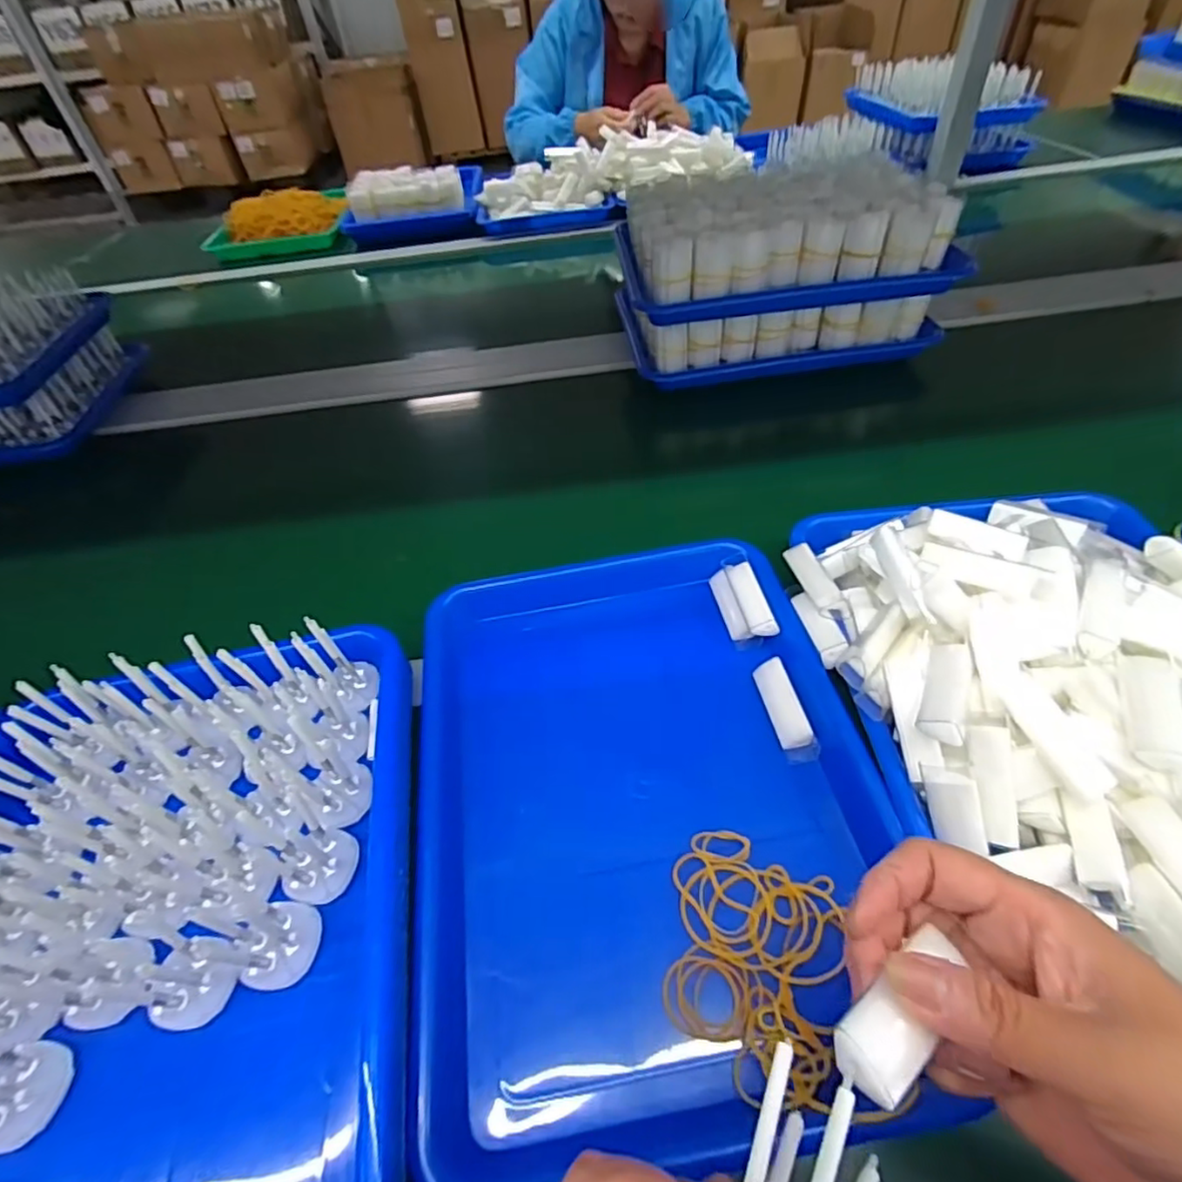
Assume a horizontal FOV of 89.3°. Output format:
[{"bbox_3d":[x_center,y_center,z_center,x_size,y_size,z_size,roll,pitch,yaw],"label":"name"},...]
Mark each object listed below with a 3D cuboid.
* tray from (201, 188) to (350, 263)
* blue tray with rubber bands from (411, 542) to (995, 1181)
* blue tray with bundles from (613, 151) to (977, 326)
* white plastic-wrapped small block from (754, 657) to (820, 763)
[{"bbox_3d":[-0.603,-0.707,1.152,0.275,0.069,0.196,-16,48,-8],"label":"tray"},{"bbox_3d":[0.028,0.109,0.356,0.244,0.047,0.341,-10,47,-2],"label":"blue tray with rubber bands"},{"bbox_3d":[0.195,-0.360,0.621,0.314,0.084,0.180,-4,48,3],"label":"blue tray with bundles"},{"bbox_3d":[0.121,0.074,0.371,0.022,0.012,0.065,-42,41,28],"label":"white plastic-wrapped small block"}]

